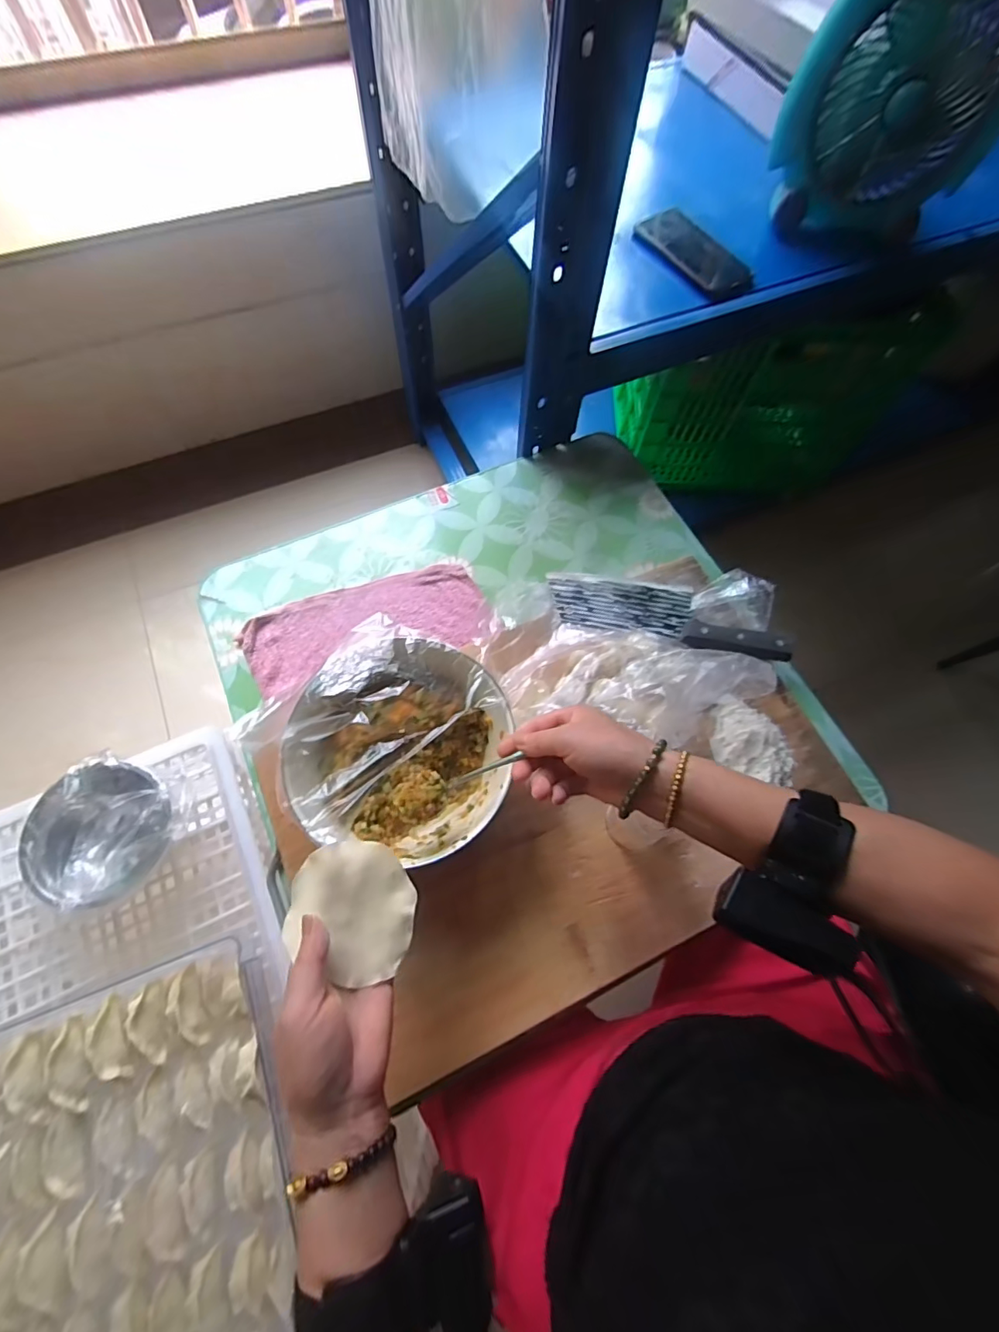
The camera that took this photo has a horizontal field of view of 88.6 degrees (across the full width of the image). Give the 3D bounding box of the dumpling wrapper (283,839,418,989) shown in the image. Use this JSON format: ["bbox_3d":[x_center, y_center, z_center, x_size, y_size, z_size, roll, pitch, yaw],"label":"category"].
[{"bbox_3d":[-0.105,0.175,0.371,0.087,0.007,0.091,15,55,-23],"label":"dumpling wrapper"}]

